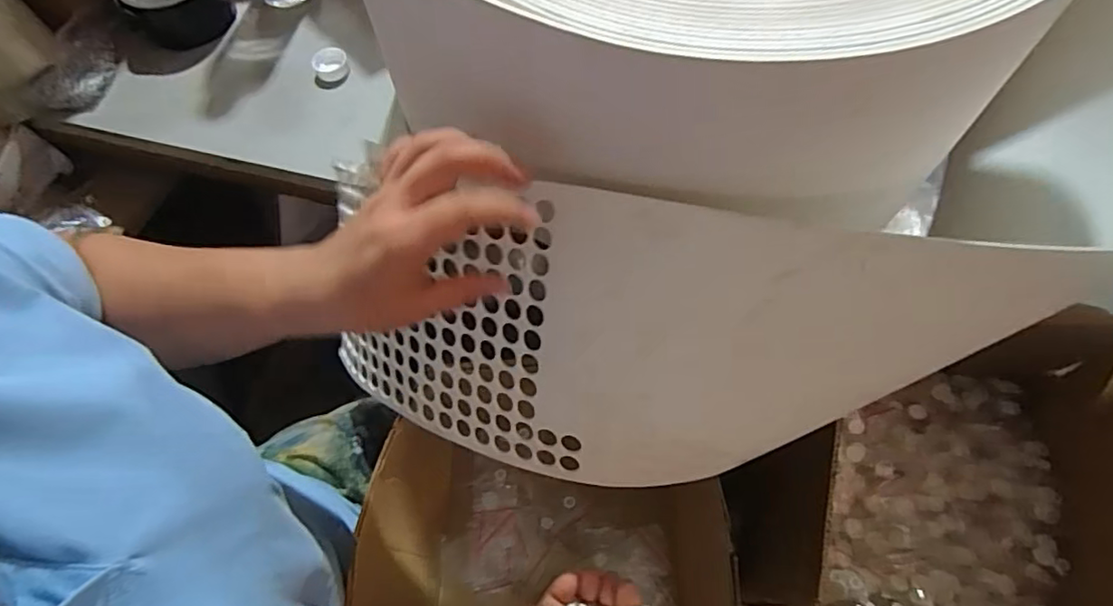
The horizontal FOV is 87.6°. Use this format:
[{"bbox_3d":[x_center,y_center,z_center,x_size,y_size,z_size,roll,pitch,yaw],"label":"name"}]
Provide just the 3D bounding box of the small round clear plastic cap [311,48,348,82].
[{"bbox_3d":[-0.211,-0.224,0.542,0.031,0.016,0.031,-1,64,2],"label":"small round clear plastic cap"}]

